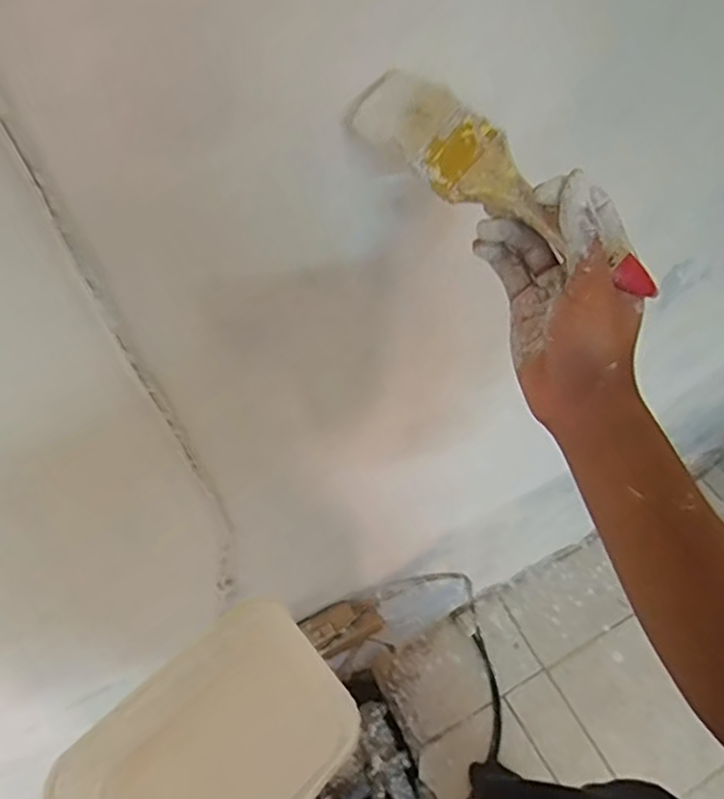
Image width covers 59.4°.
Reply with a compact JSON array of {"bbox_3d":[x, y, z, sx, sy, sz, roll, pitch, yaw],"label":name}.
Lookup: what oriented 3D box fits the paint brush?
[{"bbox_3d":[0.051,-0.128,0.335,0.129,0.015,0.043,39,97,9],"label":"paint brush"}]

